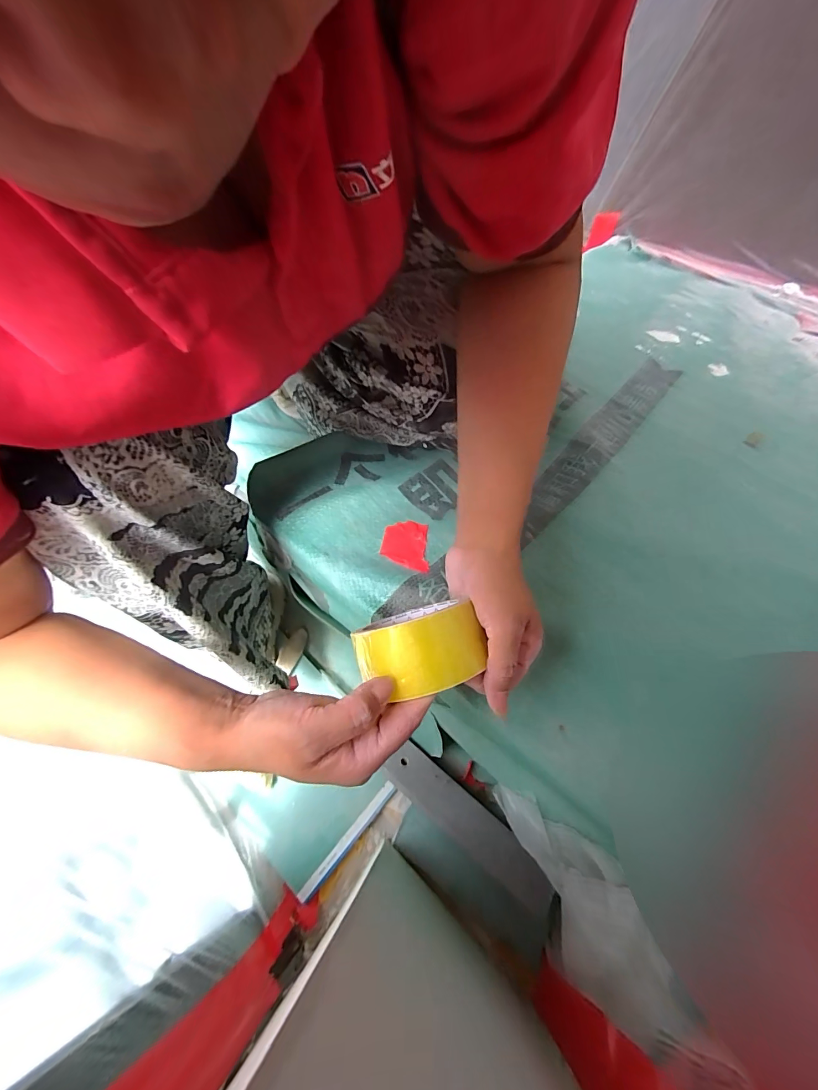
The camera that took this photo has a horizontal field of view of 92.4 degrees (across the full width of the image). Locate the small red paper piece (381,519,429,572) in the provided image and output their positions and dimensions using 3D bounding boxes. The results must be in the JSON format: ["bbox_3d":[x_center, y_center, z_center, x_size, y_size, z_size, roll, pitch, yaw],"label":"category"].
[{"bbox_3d":[-0.004,-0.001,0.405,0.049,0.006,0.055,5,59,4],"label":"small red paper piece"}]

